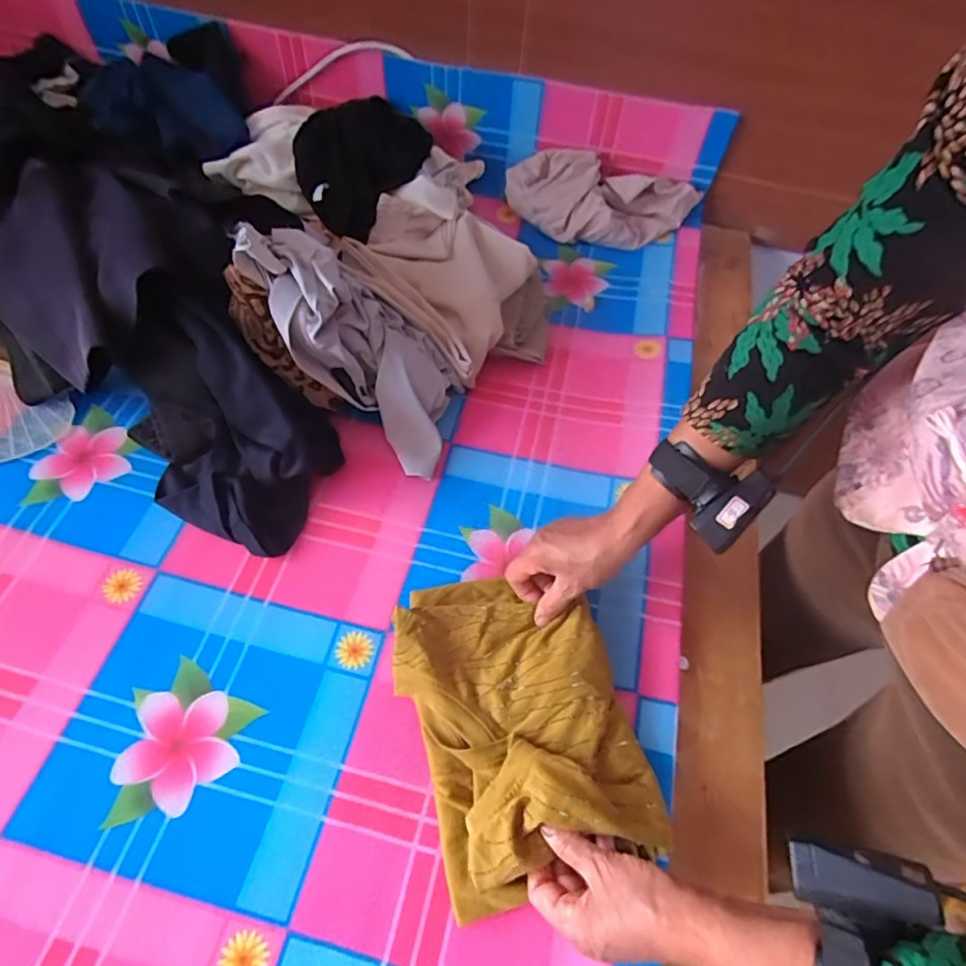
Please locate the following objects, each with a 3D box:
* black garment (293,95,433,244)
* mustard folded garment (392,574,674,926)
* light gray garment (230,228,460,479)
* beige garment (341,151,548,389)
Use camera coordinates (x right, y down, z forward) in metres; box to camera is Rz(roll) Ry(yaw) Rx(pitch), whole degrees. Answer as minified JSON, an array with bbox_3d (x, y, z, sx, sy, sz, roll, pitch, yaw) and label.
[{"bbox_3d":[-0.179,-0.475,0.840,0.167,0.084,0.220,21,59,9],"label":"black garment"},{"bbox_3d":[0.029,0.193,0.489,0.183,0.052,0.255,-16,61,-13],"label":"mustard folded garment"},{"bbox_3d":[-0.143,-0.167,0.650,0.322,0.108,0.157,48,60,-20],"label":"light gray garment"},{"bbox_3d":[-0.048,-0.306,0.788,0.270,0.081,0.373,-24,63,-17],"label":"beige garment"}]

